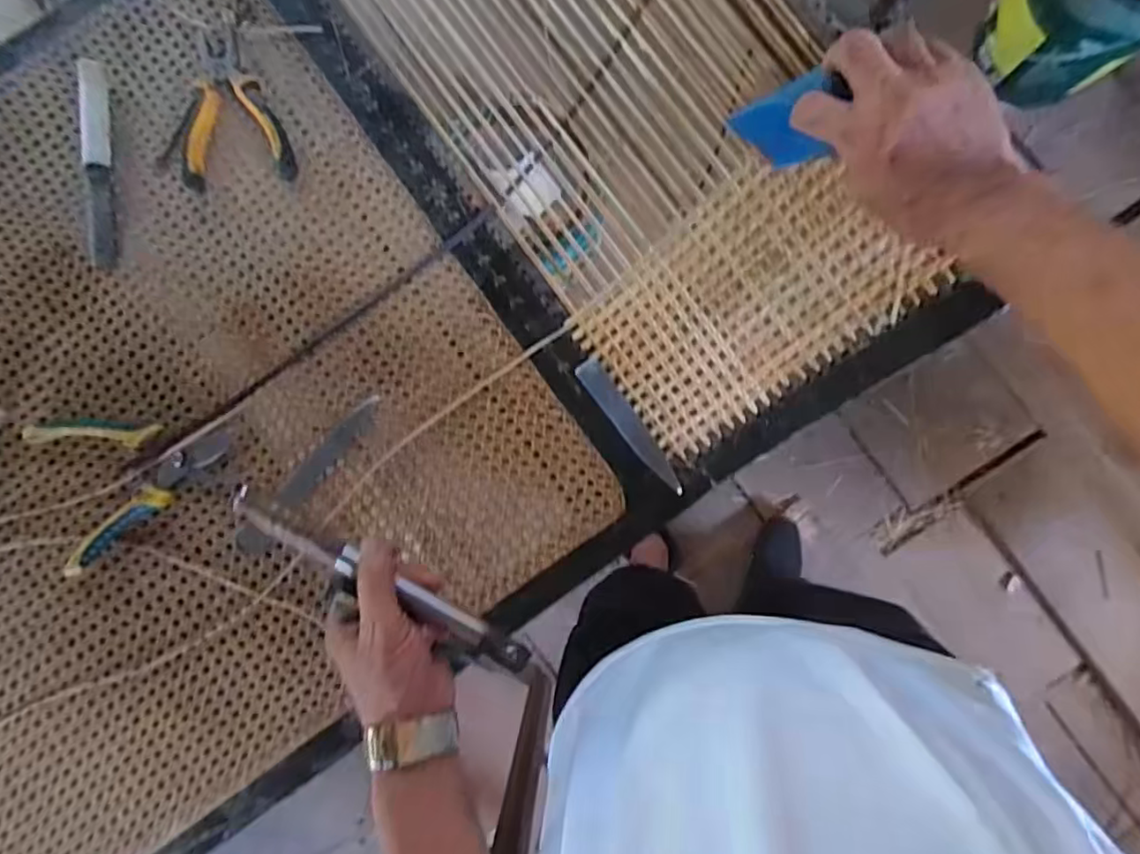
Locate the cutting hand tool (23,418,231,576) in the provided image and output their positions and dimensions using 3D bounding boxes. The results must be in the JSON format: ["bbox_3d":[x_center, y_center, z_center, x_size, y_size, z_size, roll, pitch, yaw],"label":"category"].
[{"bbox_3d":[-0.396,0.036,0.562,0.169,0.016,0.137,-23,86,-1],"label":"cutting hand tool"}]

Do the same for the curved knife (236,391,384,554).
[{"bbox_3d":[-0.240,0.045,0.576,0.029,0.008,0.183,42,87,3],"label":"curved knife"}]

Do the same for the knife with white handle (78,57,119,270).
[{"bbox_3d":[-0.450,-0.250,0.585,0.031,0.012,0.192,-3,86,0],"label":"knife with white handle"}]

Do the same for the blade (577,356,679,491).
[{"bbox_3d":[0.055,-0.001,0.561,0.024,0.011,0.142,-35,86,-2],"label":"blade"}]

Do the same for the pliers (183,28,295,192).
[{"bbox_3d":[-0.319,-0.302,0.582,0.103,0.015,0.149,-9,86,0],"label":"pliers"}]

